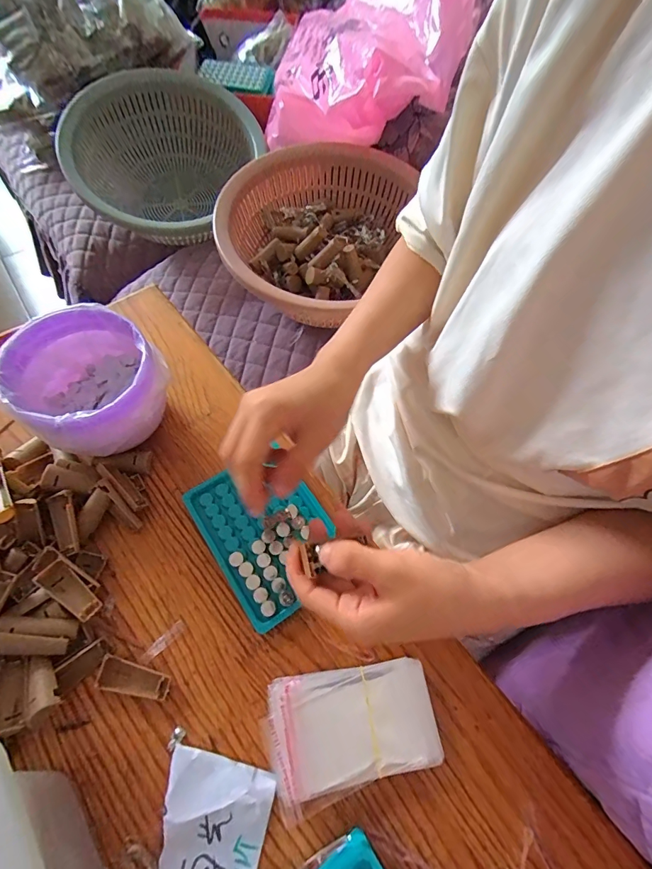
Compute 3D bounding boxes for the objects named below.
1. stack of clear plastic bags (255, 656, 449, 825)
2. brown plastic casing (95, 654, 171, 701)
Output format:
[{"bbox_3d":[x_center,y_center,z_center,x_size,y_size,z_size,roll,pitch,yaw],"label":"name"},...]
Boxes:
[{"bbox_3d":[0.018,0.201,0.276,0.114,0.013,0.071,-12,63,-8],"label":"stack of clear plastic bags"},{"bbox_3d":[-0.136,0.173,0.283,0.049,0.011,0.020,11,62,4],"label":"brown plastic casing"}]

